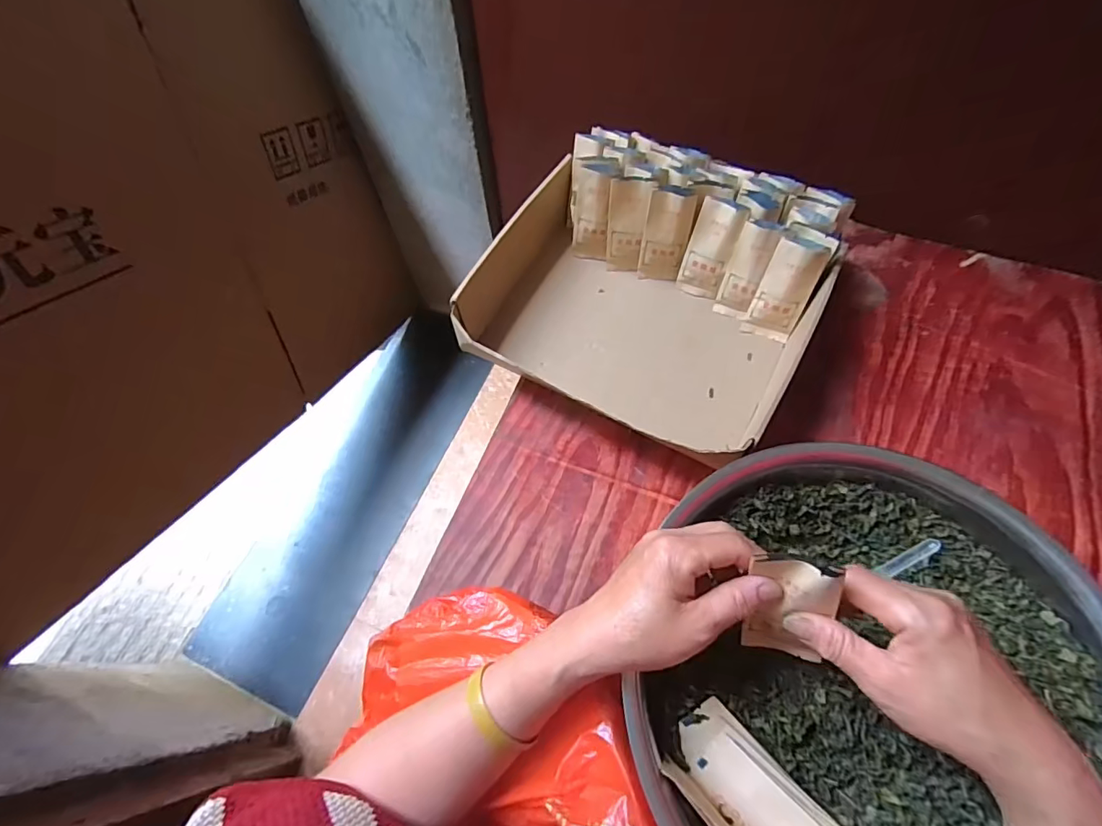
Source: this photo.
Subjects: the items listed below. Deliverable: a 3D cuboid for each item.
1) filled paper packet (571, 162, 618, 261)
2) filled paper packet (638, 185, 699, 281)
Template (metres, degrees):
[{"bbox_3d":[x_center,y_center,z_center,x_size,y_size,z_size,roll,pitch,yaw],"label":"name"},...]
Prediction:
[{"bbox_3d":[0.050,-0.234,0.585,0.045,0.107,0.020,18,46,16],"label":"filled paper packet"},{"bbox_3d":[0.131,-0.203,0.565,0.048,0.103,0.044,12,65,7],"label":"filled paper packet"}]

